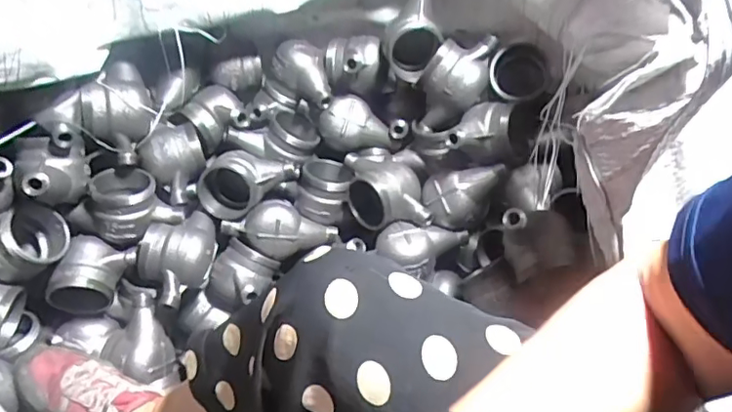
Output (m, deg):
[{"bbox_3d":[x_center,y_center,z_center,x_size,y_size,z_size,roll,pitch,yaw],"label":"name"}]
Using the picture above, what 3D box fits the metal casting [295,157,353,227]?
[{"bbox_3d":[-0.062,-0.021,0.839,0.082,0.071,0.080,0,36,2],"label":"metal casting"}]

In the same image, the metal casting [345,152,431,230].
[{"bbox_3d":[0.030,-0.032,0.794,0.118,0.075,0.116,0,36,2],"label":"metal casting"}]

